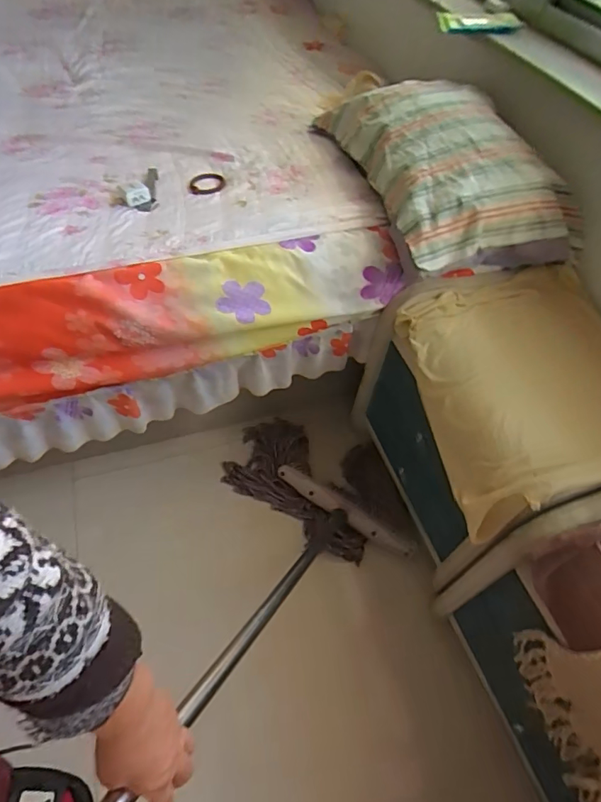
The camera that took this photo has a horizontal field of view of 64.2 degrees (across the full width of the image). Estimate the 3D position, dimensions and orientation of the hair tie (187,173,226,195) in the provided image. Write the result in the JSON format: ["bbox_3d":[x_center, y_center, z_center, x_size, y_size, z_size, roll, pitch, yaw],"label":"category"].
[{"bbox_3d":[-0.204,-0.470,1.045,0.079,0.012,0.080,-9,57,-6],"label":"hair tie"}]

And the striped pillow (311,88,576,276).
[{"bbox_3d":[0.300,-0.501,0.985,0.352,0.137,0.534,-13,57,-9],"label":"striped pillow"}]

